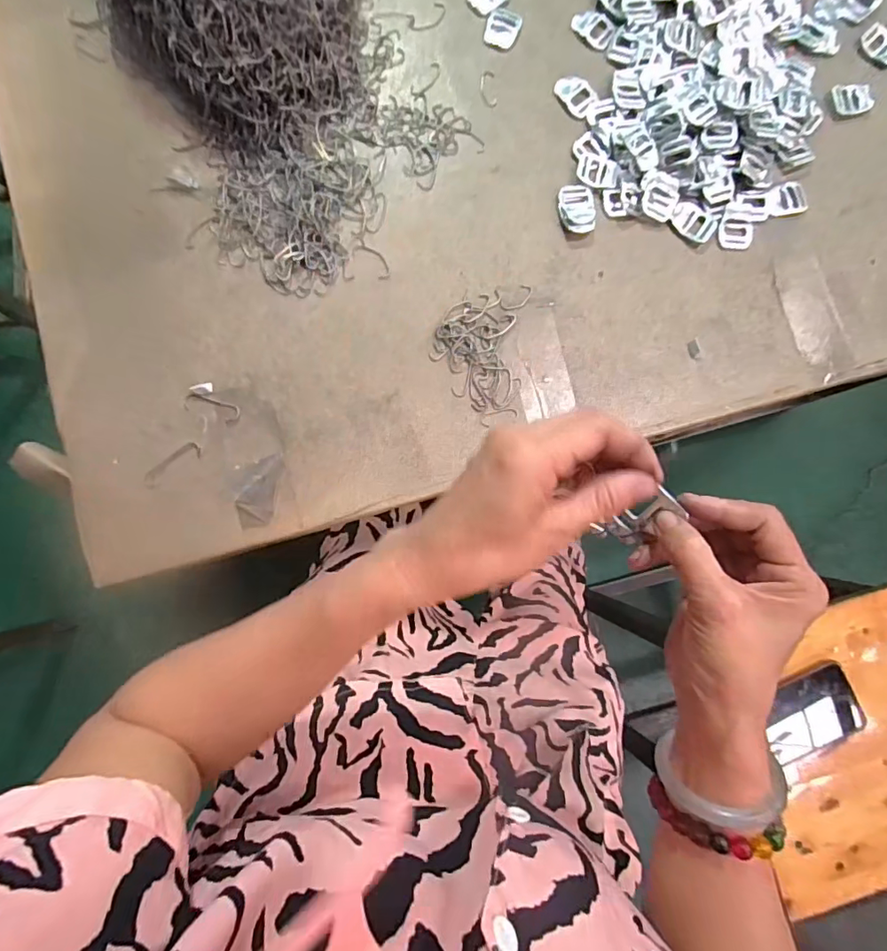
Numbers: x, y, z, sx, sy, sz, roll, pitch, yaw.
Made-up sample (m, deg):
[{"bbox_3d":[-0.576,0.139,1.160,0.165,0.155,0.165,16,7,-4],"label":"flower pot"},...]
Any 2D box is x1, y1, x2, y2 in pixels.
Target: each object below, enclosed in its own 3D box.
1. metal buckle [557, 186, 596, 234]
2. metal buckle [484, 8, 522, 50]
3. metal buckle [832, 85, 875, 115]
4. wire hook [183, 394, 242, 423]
[{"bbox_3d":[0.116,-0.232,0.456,0.030,0.007,0.043,0,84,-2],"label":"metal buckle"},{"bbox_3d":[0.054,-0.405,0.473,0.031,0.007,0.034,11,84,-1],"label":"metal buckle"},{"bbox_3d":[0.378,-0.348,0.483,0.034,0.004,0.029,-2,84,-2],"label":"metal buckle"},{"bbox_3d":[-0.190,-0.056,0.430,0.045,0.004,0.016,17,84,0],"label":"wire hook"}]

